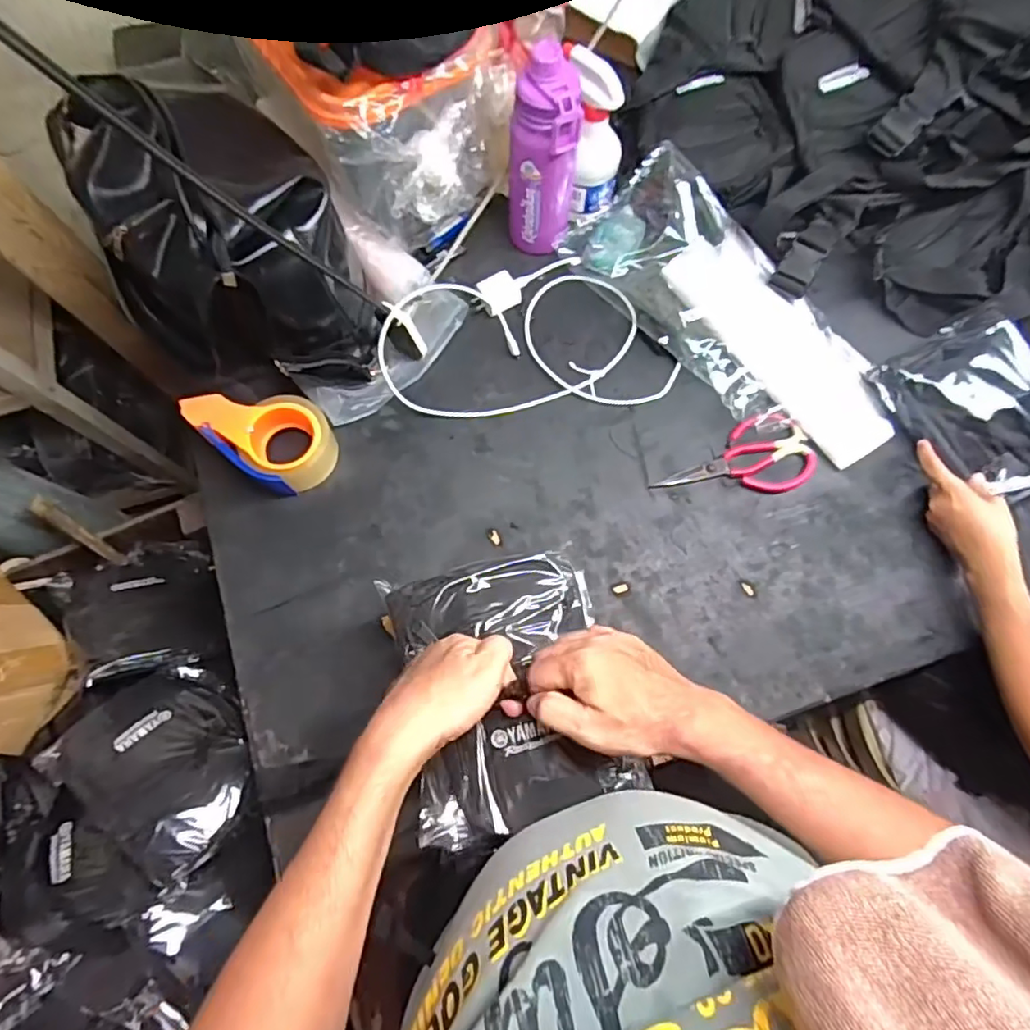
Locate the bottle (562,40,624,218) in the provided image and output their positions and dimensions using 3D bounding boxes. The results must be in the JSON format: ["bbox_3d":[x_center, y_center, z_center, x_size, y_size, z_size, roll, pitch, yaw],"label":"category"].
[{"bbox_3d":[0.096,-0.458,0.713,0.074,0.157,0.085,-3,73,-1],"label":"bottle"}]

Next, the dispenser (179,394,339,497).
[{"bbox_3d":[-0.281,-0.094,0.672,0.159,0.046,0.108,41,73,-1],"label":"dispenser"}]

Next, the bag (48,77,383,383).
[{"bbox_3d":[-0.305,-0.274,0.628,0.251,0.242,0.222,-20,74,-6],"label":"bag"}]

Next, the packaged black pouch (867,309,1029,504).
[{"bbox_3d":[0.558,-0.131,0.693,0.164,0.053,0.210,-31,76,-9],"label":"packaged black pouch"}]

